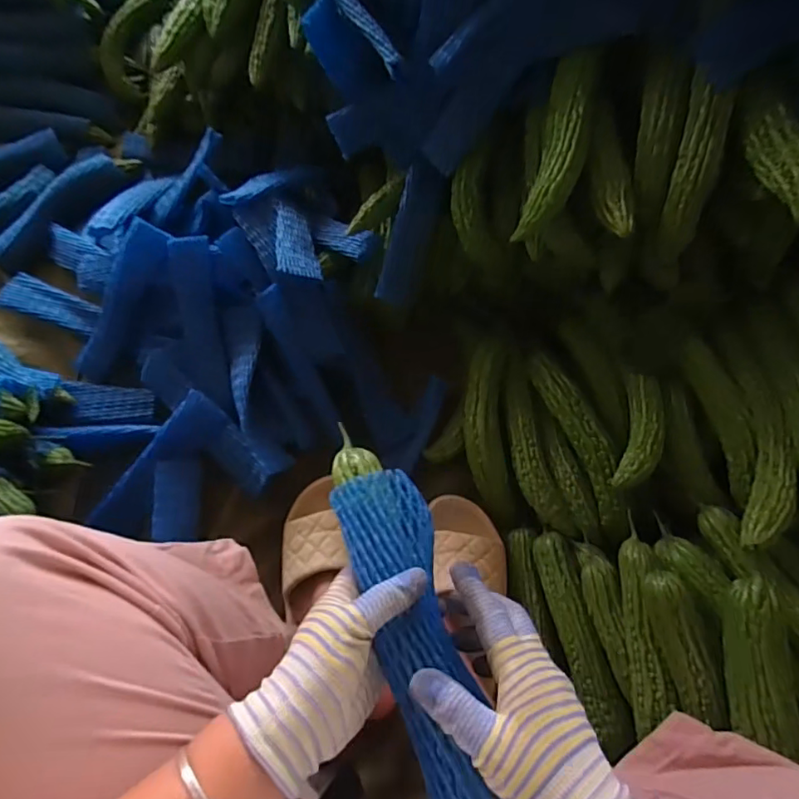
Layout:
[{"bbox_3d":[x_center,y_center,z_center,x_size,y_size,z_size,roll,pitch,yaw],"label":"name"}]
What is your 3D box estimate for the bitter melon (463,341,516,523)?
[{"bbox_3d":[0.116,0.037,0.700,0.064,0.049,0.236,0,69,-3],"label":"bitter melon"}]

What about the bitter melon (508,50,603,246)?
[{"bbox_3d":[0.169,-0.264,0.558,0.052,0.046,0.197,16,88,4],"label":"bitter melon"}]

